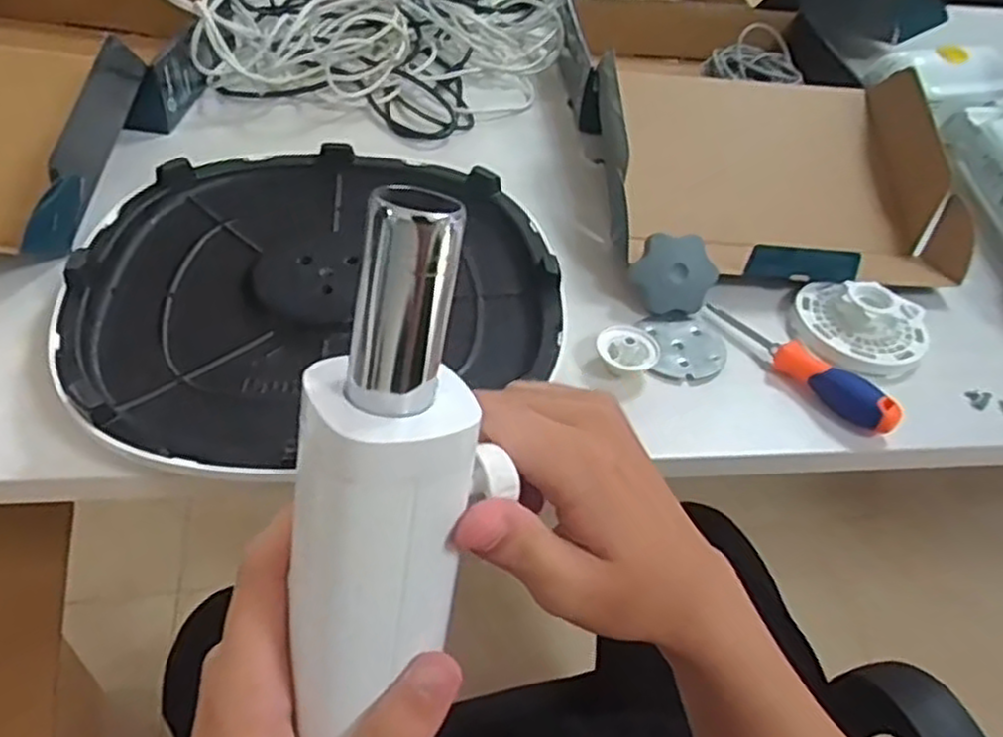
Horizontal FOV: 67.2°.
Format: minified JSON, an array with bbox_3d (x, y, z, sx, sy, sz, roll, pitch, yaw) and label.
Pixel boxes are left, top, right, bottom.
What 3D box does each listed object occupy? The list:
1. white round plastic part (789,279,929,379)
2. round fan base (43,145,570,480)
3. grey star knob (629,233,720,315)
[{"bbox_3d":[0.320,-0.044,0.662,0.112,0.035,0.105,4,45,-4],"label":"white round plastic part"},{"bbox_3d":[-0.156,-0.077,0.640,0.391,0.041,0.357,4,45,-4],"label":"round fan base"},{"bbox_3d":[0.153,-0.084,0.669,0.072,0.067,0.022,-9,12,-5],"label":"grey star knob"}]

